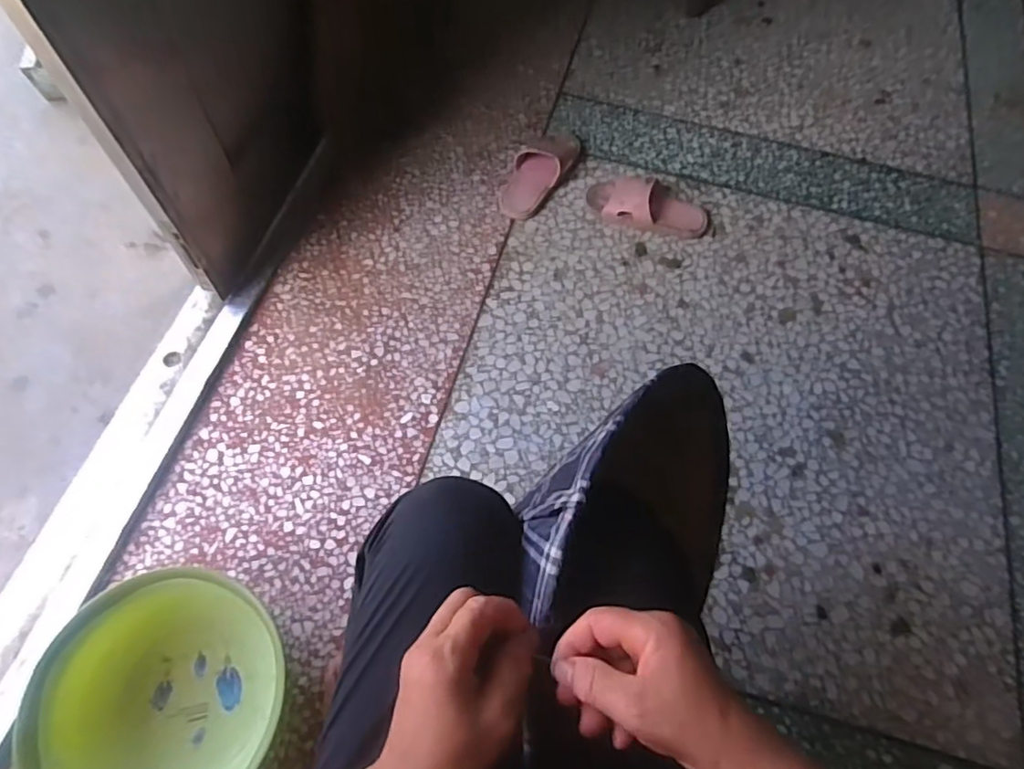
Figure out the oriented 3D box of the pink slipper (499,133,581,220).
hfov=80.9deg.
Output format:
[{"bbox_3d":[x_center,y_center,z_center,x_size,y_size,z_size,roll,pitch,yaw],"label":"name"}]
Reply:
[{"bbox_3d":[0.050,-0.393,1.086,0.097,0.047,0.218,31,68,12],"label":"pink slipper"}]

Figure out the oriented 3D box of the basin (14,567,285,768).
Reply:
[{"bbox_3d":[-0.376,0.353,0.670,0.249,0.100,0.242,1,65,-1],"label":"basin"}]

